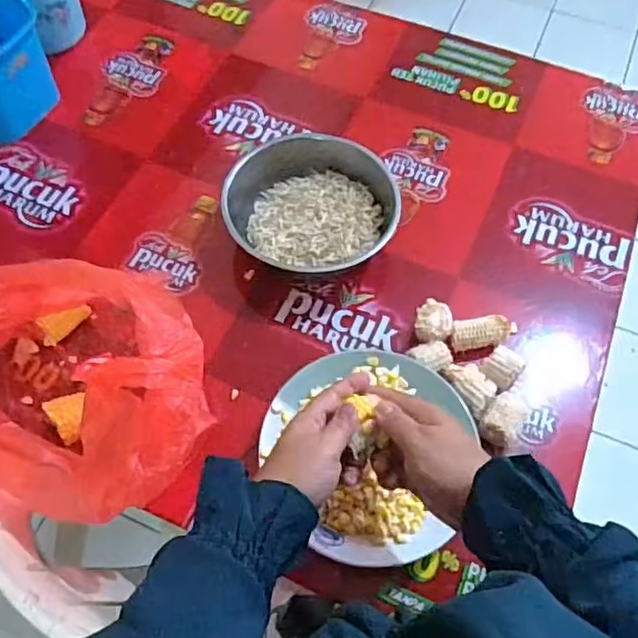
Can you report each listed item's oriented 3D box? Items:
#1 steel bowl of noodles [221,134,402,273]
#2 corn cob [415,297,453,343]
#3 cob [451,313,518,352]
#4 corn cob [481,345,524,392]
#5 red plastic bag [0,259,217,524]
[{"bbox_3d":[-0.005,-0.136,0.732,0.191,0.062,0.164,18,64,8],"label":"steel bowl of noodles"},{"bbox_3d":[0.124,0.007,0.668,0.039,0.038,0.044,18,64,8],"label":"corn cob"},{"bbox_3d":[0.185,0.016,0.671,0.080,0.030,0.031,-6,63,-4],"label":"cob"},{"bbox_3d":[0.193,0.053,0.647,0.036,0.034,0.042,42,70,18],"label":"corn cob"},{"bbox_3d":[-0.225,0.061,0.561,0.262,0.194,0.201,25,65,12],"label":"red plastic bag"}]

